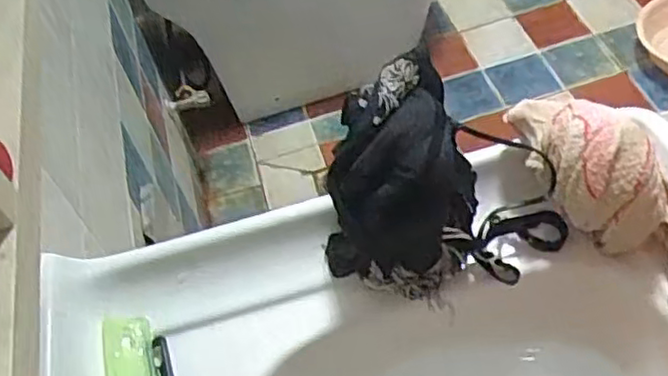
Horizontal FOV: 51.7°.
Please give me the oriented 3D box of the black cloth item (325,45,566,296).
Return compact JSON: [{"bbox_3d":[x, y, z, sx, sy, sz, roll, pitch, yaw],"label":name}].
[{"bbox_3d":[0.064,-0.004,0.462,0.155,0.120,0.115,-24,51,-11],"label":"black cloth item"}]

